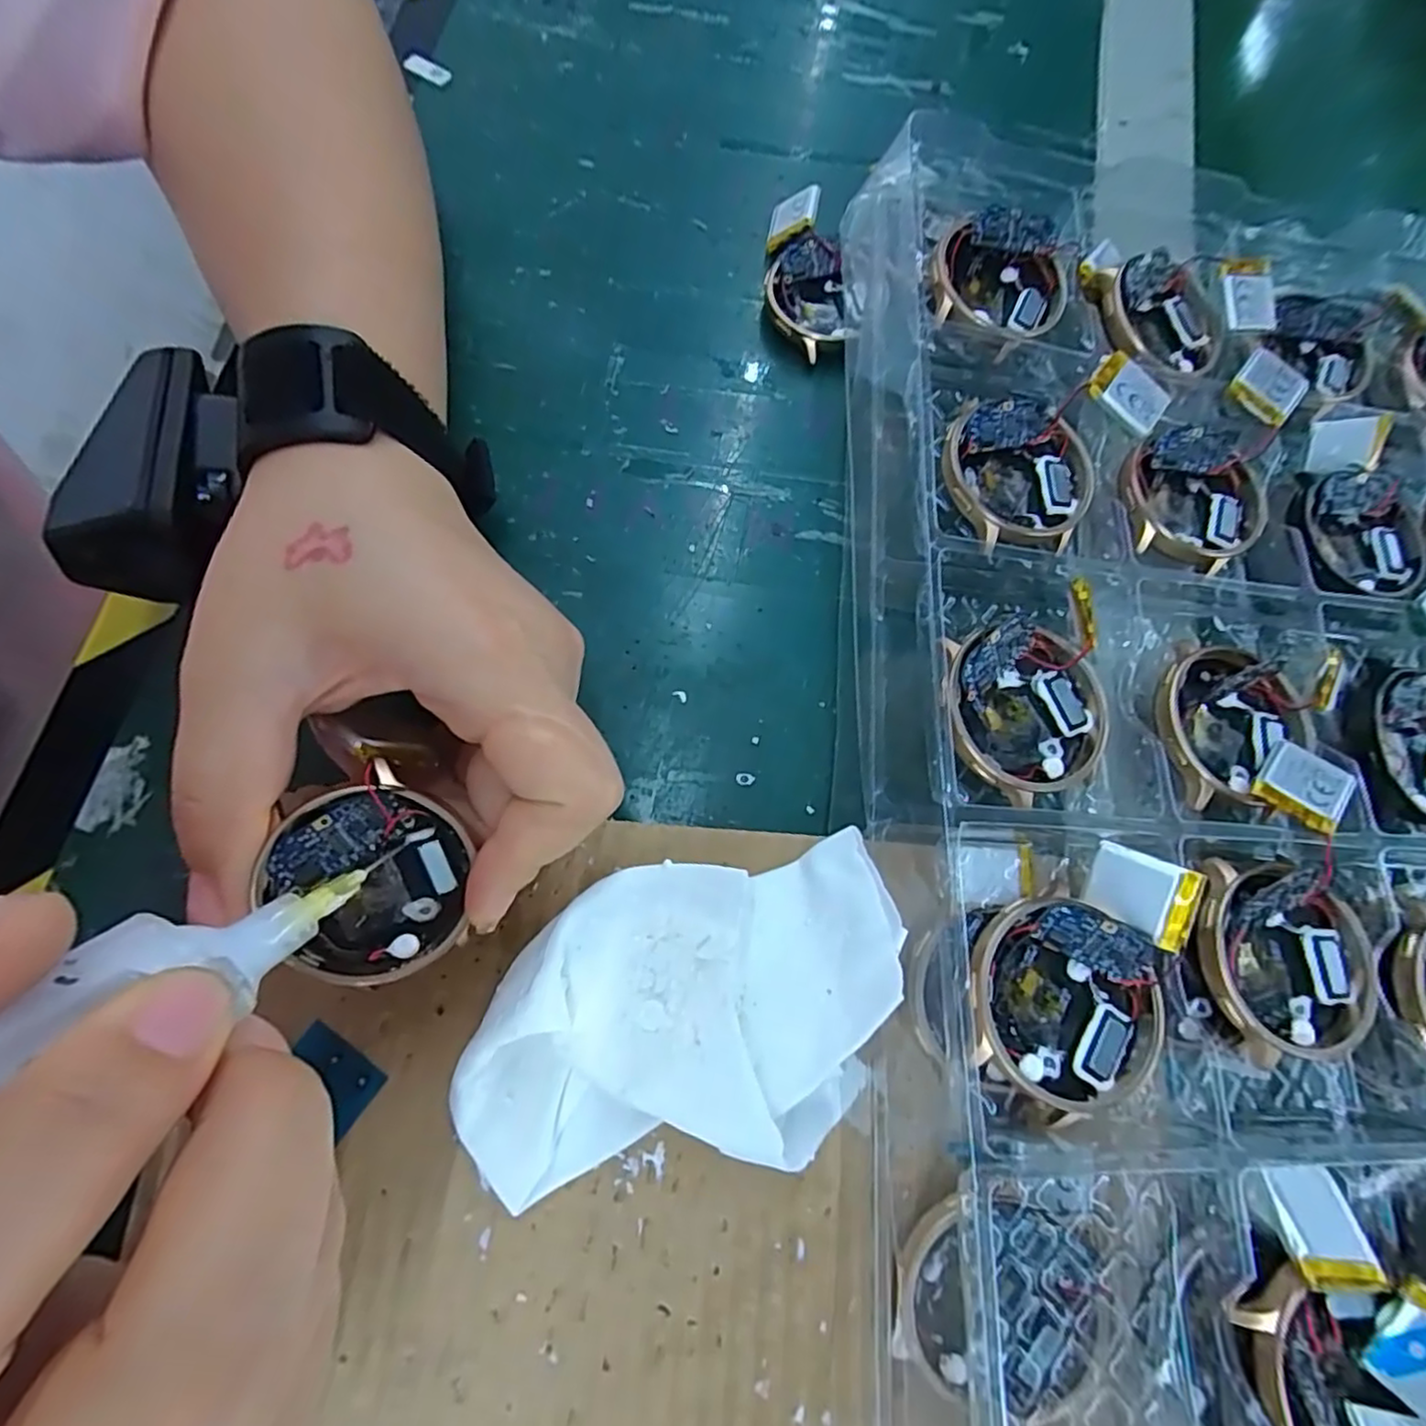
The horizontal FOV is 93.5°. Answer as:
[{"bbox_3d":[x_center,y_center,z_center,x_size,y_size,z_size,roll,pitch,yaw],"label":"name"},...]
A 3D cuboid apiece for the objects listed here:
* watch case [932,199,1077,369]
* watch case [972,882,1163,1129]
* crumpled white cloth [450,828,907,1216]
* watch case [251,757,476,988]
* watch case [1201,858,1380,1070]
[{"bbox_3d":[0.091,-0.137,0.210,0.041,0.013,0.044,27,74,5],"label":"watch case"},{"bbox_3d":[0.080,0.067,0.153,0.044,0.015,0.042,37,75,8],"label":"watch case"},{"bbox_3d":[-0.008,0.072,0.162,0.103,0.027,0.068,-8,74,-5],"label":"crumpled white cloth"},{"bbox_3d":[-0.075,0.036,0.147,0.040,0.011,0.046,-15,113,-18],"label":"watch case"},{"bbox_3d":[0.143,0.060,0.166,0.045,0.015,0.045,-5,74,-4],"label":"watch case"}]

